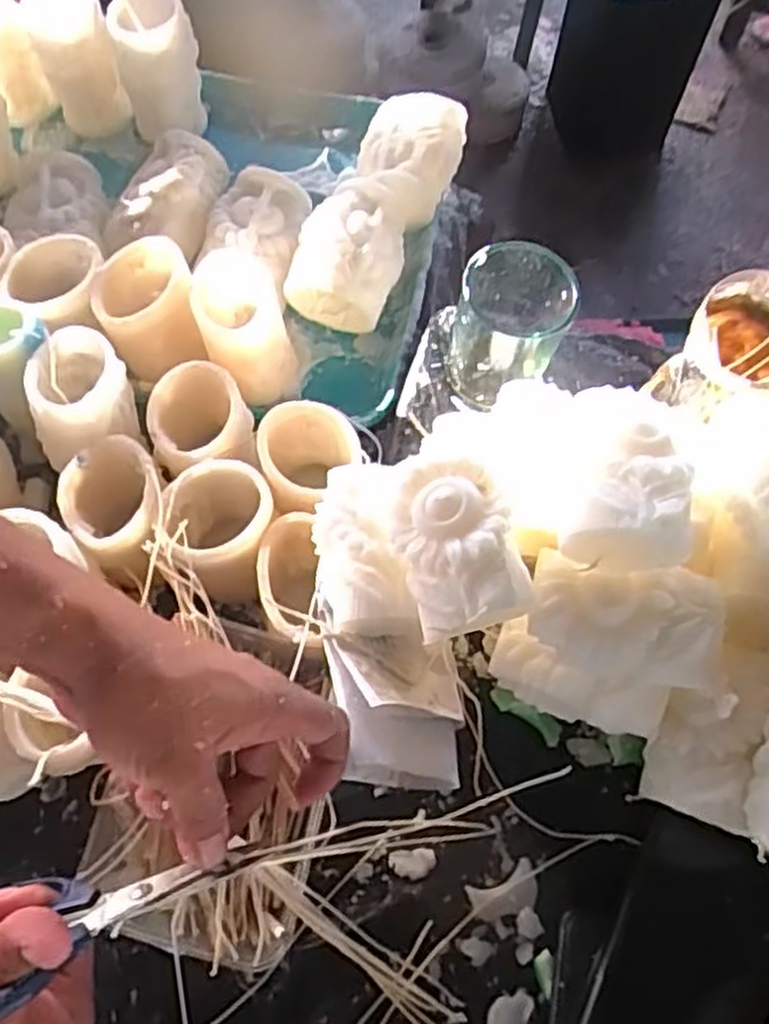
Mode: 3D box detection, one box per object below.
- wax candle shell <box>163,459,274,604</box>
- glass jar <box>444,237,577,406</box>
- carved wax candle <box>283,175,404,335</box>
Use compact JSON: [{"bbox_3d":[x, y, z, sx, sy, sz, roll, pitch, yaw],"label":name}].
[{"bbox_3d":[-0.104,0.014,0.513,0.068,0.079,0.070,-10,67,-7],"label":"wax candle shell"},{"bbox_3d":[0.085,-0.125,0.535,0.069,0.089,0.075,1,66,-2],"label":"glass jar"},{"bbox_3d":[-0.025,-0.205,0.620,0.078,0.055,0.116,18,67,5],"label":"carved wax candle"}]

